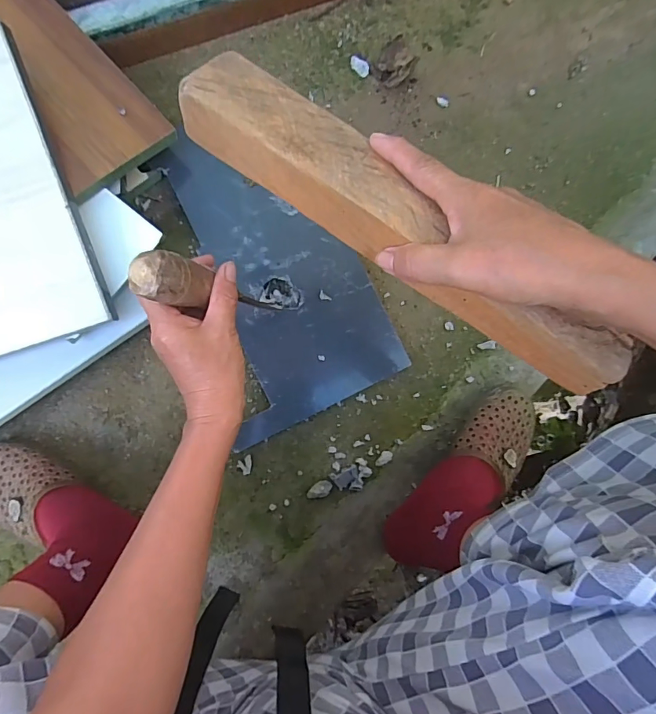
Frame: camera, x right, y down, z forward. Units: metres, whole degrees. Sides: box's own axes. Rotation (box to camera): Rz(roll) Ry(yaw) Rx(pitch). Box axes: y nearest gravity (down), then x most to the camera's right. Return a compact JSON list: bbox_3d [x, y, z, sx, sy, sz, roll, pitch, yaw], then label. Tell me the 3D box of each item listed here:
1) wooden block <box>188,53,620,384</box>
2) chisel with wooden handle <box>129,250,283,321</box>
[{"bbox_3d":[0.040,-0.085,0.280,0.308,0.037,0.060,39,82,6],"label":"wooden block"},{"bbox_3d":[-0.093,-0.055,0.407,0.033,0.249,0.038,-36,88,7],"label":"chisel with wooden handle"}]

